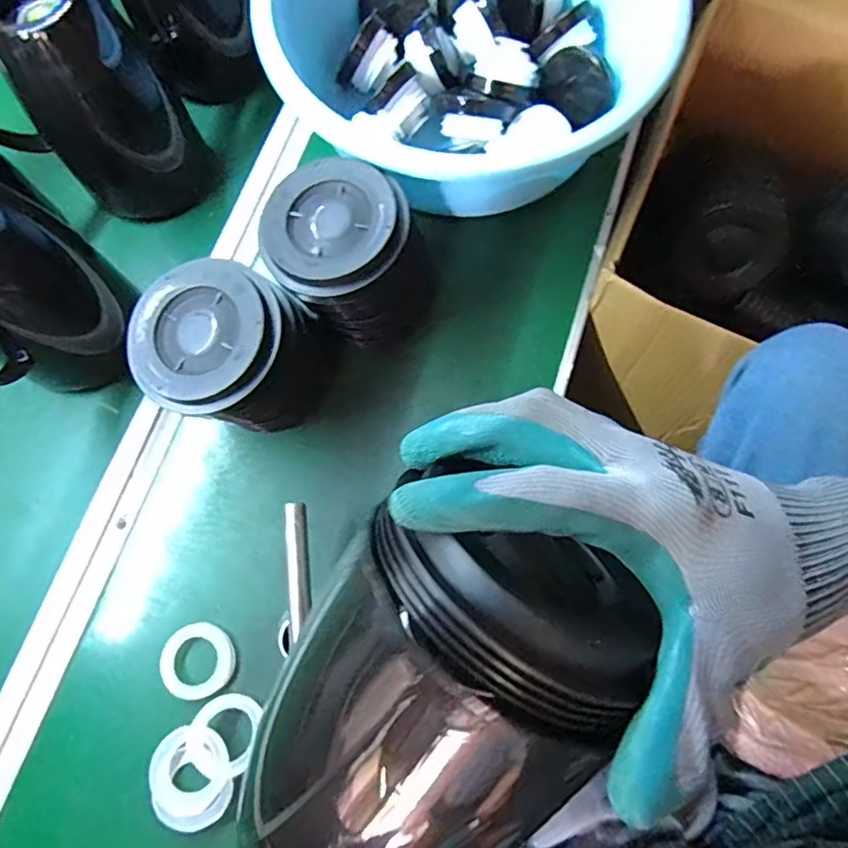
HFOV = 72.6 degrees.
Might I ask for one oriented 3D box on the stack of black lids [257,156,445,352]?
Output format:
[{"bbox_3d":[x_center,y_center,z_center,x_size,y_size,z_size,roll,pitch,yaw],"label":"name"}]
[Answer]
[{"bbox_3d":[-0.059,-0.139,0.516,0.137,0.134,0.113,1,74,2],"label":"stack of black lids"}]

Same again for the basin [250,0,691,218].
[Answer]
[{"bbox_3d":[0.057,-0.379,0.555,0.342,0.131,0.336,-1,74,2],"label":"basin"}]

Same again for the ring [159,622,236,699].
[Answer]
[{"bbox_3d":[-0.188,0.196,0.480,0.059,0.009,0.056,-1,74,2],"label":"ring"}]

